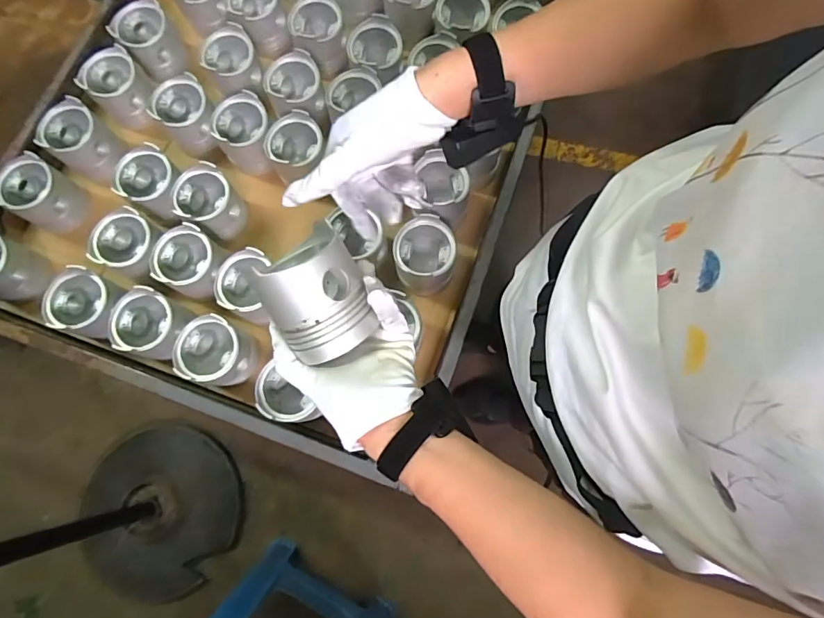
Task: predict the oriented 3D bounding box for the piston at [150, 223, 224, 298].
[{"bbox_3d":[-0.315,-0.065,0.671,0.079,0.071,0.088,29,78,8],"label":"piston"}]

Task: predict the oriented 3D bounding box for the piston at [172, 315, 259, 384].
[{"bbox_3d":[-0.265,0.059,0.637,0.083,0.075,0.083,0,75,1],"label":"piston"}]

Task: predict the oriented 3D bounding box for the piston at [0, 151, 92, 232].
[{"bbox_3d":[-0.557,-0.173,0.704,0.091,0.083,0.084,0,75,1],"label":"piston"}]

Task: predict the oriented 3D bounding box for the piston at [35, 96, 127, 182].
[{"bbox_3d":[-0.514,-0.261,0.729,0.080,0.101,0.075,0,75,1],"label":"piston"}]

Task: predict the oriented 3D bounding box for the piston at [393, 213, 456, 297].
[{"bbox_3d":[0.017,-0.073,0.661,0.084,0.082,0.087,-3,75,1],"label":"piston"}]

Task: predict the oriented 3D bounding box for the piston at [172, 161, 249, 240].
[{"bbox_3d":[-0.298,-0.155,0.692,0.084,0.072,0.085,0,75,1],"label":"piston"}]

